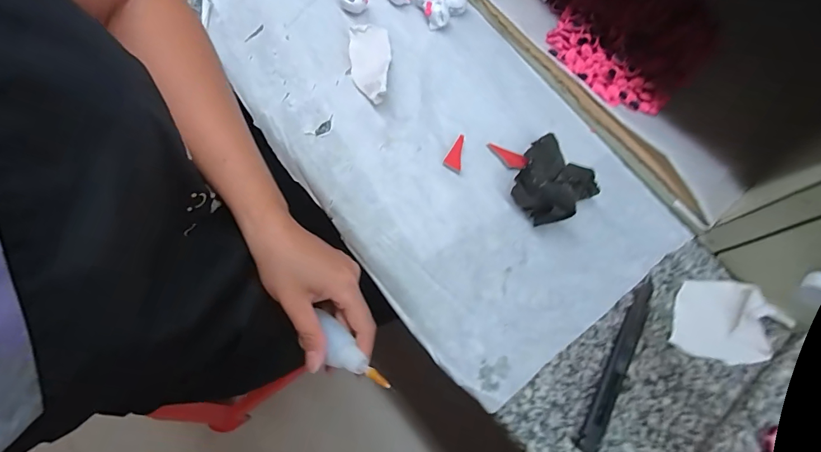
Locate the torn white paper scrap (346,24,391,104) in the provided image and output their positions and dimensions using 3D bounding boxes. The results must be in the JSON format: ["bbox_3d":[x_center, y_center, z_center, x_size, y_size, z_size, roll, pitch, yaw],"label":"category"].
[{"bbox_3d":[-0.038,-0.149,0.374,0.037,0.021,0.078,3,71,-4],"label":"torn white paper scrap"}]

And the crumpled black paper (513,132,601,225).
[{"bbox_3d":[0.115,-0.038,0.347,0.062,0.038,0.064,-36,78,-16],"label":"crumpled black paper"}]

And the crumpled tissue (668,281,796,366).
[{"bbox_3d":[0.252,0.075,0.330,0.080,0.014,0.064,15,70,0],"label":"crumpled tissue"}]

